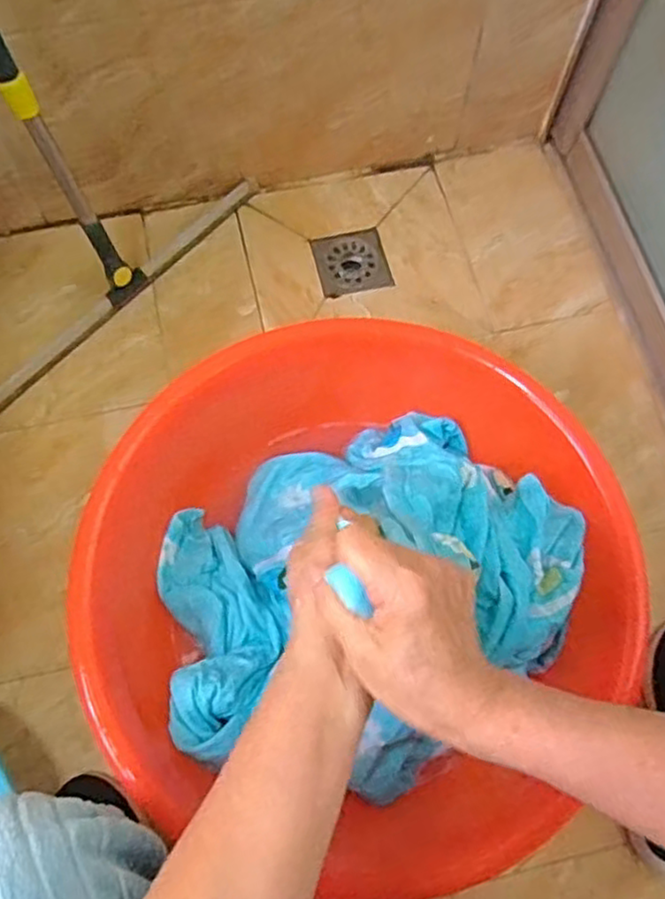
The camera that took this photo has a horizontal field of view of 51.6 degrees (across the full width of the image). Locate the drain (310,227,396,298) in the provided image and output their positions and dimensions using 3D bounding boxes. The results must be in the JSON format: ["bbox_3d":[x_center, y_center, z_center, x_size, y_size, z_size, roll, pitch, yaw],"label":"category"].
[{"bbox_3d":[0.027,-0.264,0.972,0.099,0.007,0.102,-13,71,-4],"label":"drain"}]

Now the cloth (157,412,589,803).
[{"bbox_3d":[0.011,0.121,0.689,0.360,0.205,0.414,40,76,13],"label":"cloth"}]

